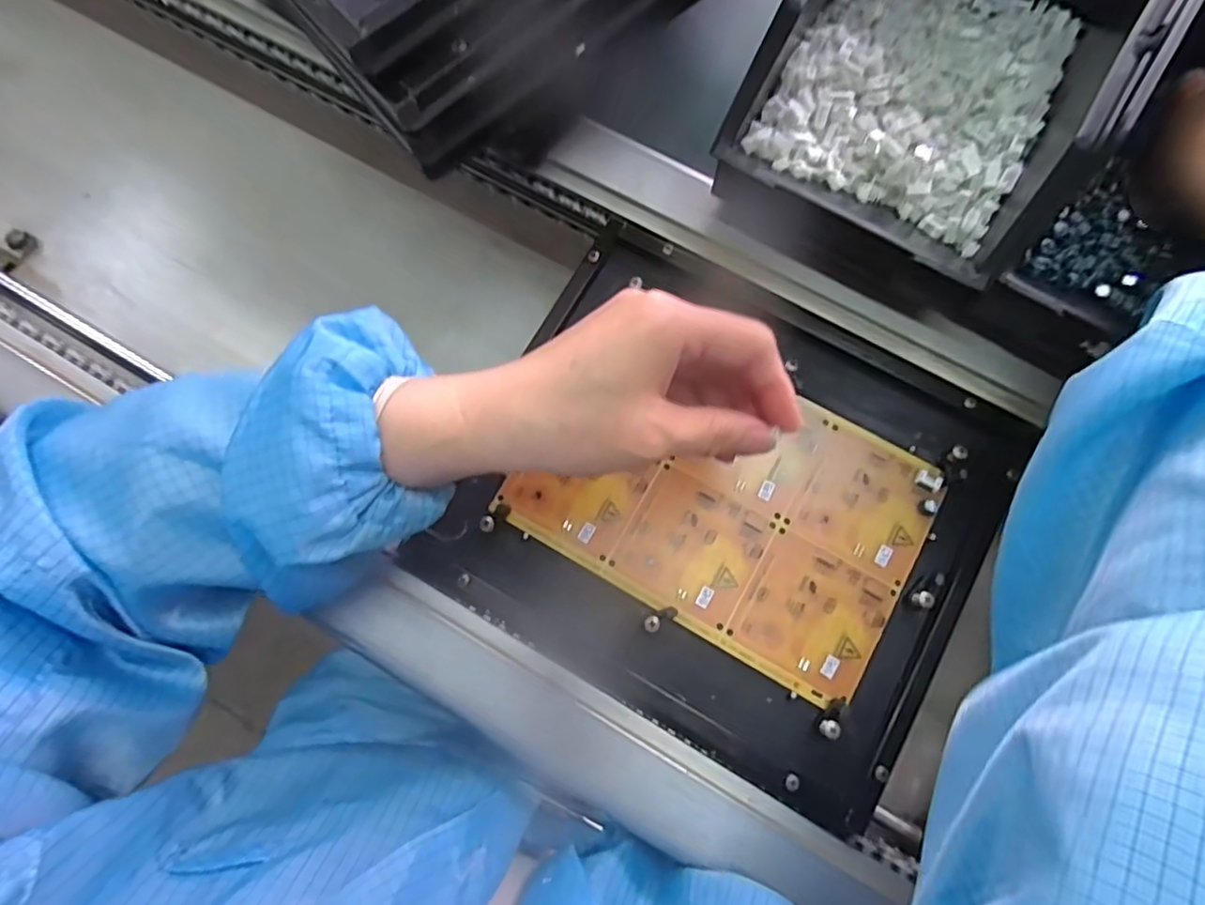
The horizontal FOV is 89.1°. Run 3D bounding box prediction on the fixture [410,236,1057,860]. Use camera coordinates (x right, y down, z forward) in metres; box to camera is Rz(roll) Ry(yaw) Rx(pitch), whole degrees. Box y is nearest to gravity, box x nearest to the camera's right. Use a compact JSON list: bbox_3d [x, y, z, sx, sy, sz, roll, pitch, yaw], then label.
[{"bbox_3d":[0.066,0.021,0.331,0.262,0.012,0.237,29,80,7],"label":"fixture"}]

